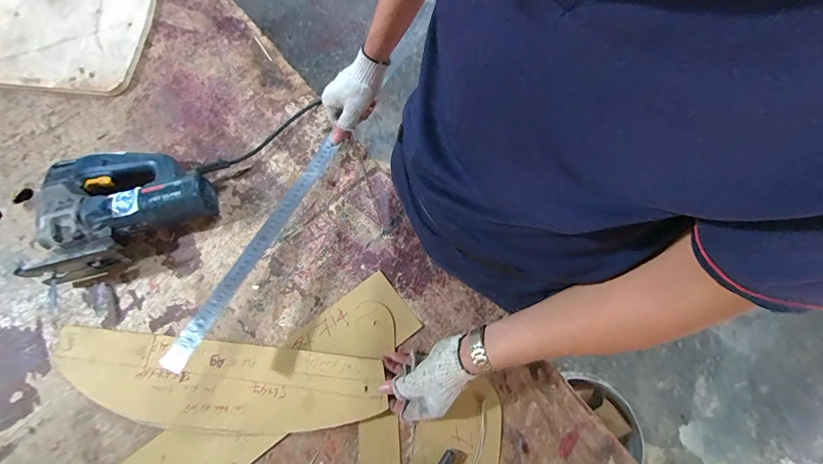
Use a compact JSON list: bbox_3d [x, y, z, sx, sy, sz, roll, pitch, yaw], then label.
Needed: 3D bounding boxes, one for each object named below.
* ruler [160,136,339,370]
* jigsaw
[{"bbox_3d":[-0.212,0.014,0.531,0.027,0.010,0.371,31,69,-6],"label":"ruler"},{"bbox_3d":[-0.437,-0.044,0.591,0.245,0.074,0.188,-14,73,-4],"label":"jigsaw"}]

